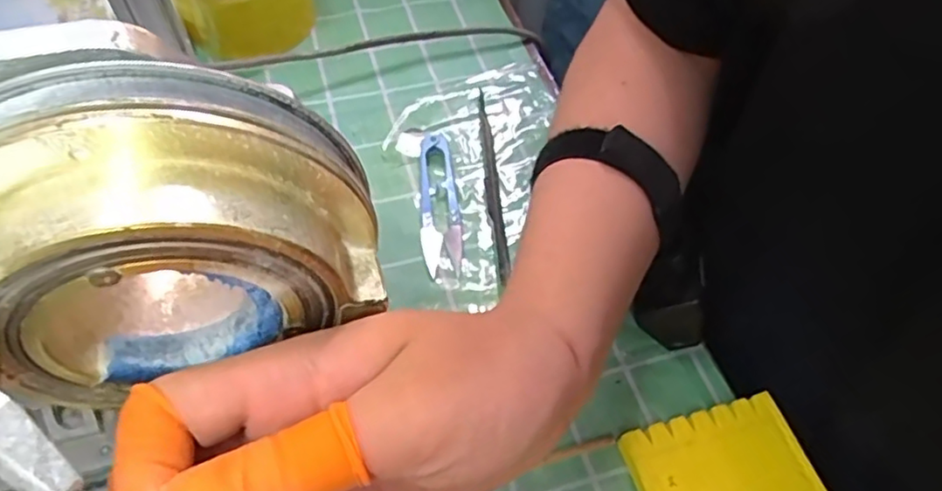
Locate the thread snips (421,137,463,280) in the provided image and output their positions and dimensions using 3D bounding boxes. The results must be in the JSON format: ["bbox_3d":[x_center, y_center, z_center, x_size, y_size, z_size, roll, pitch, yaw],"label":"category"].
[{"bbox_3d":[-0.019,-0.030,0.386,0.024,0.008,0.102,-3,55,-3],"label":"thread snips"}]

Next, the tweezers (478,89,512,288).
[{"bbox_3d":[0.013,-0.044,0.397,0.009,0.008,0.153,-3,55,-3],"label":"tweezers"}]

